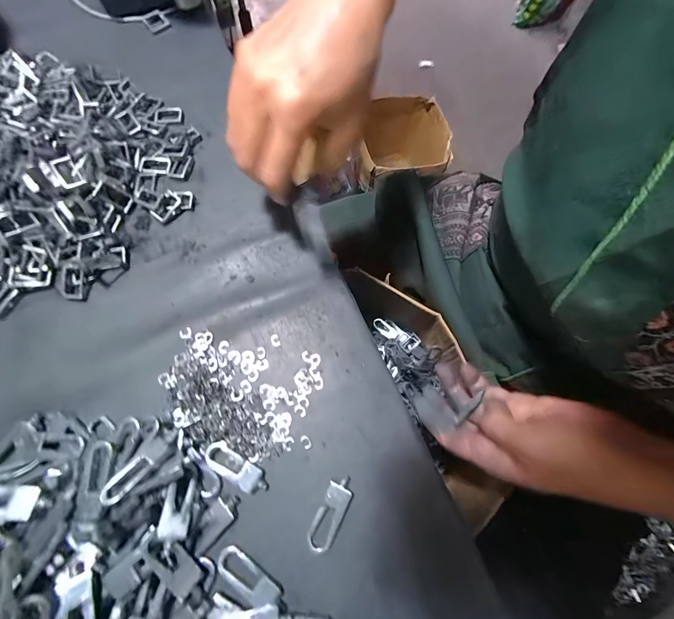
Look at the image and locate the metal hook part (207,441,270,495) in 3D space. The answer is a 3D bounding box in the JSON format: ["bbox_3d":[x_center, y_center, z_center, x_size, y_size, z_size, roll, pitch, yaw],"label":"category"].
[{"bbox_3d":[-0.064,0.101,0.188,0.045,0.004,0.016,31,73,9],"label":"metal hook part"}]

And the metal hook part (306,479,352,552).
[{"bbox_3d":[-0.003,0.125,0.182,0.016,0.006,0.041,25,72,7],"label":"metal hook part"}]

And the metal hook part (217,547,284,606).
[{"bbox_3d":[-0.051,0.153,0.168,0.040,0.005,0.015,28,72,9],"label":"metal hook part"}]

